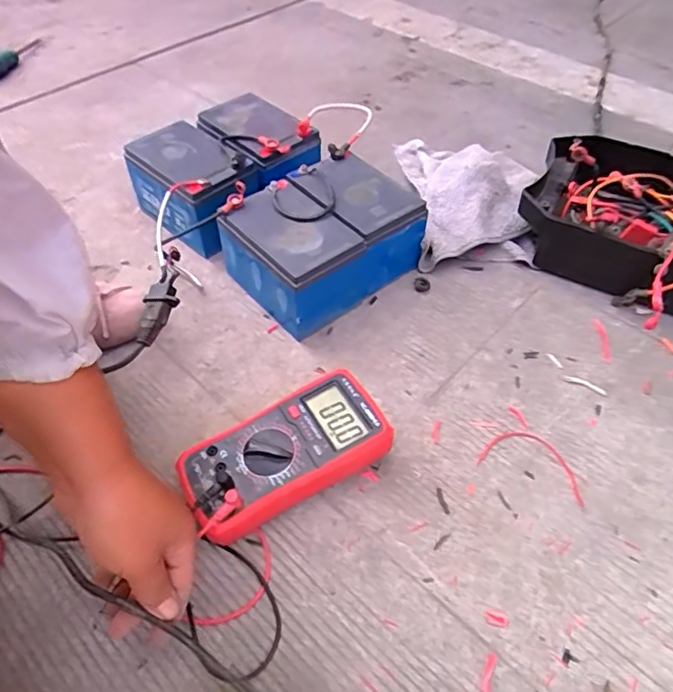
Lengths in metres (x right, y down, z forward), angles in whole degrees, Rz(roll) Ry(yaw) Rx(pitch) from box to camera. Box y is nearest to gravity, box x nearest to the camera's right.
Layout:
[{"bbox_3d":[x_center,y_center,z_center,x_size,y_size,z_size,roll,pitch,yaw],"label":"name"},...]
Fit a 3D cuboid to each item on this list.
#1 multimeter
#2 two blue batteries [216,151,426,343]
[{"bbox_3d":[-0.046,0.102,0.502,0.185,0.053,0.097,-24,55,-23],"label":"multimeter"},{"bbox_3d":[-0.016,-0.130,0.662,0.206,0.104,0.151,-35,59,-26],"label":"two blue batteries"}]

